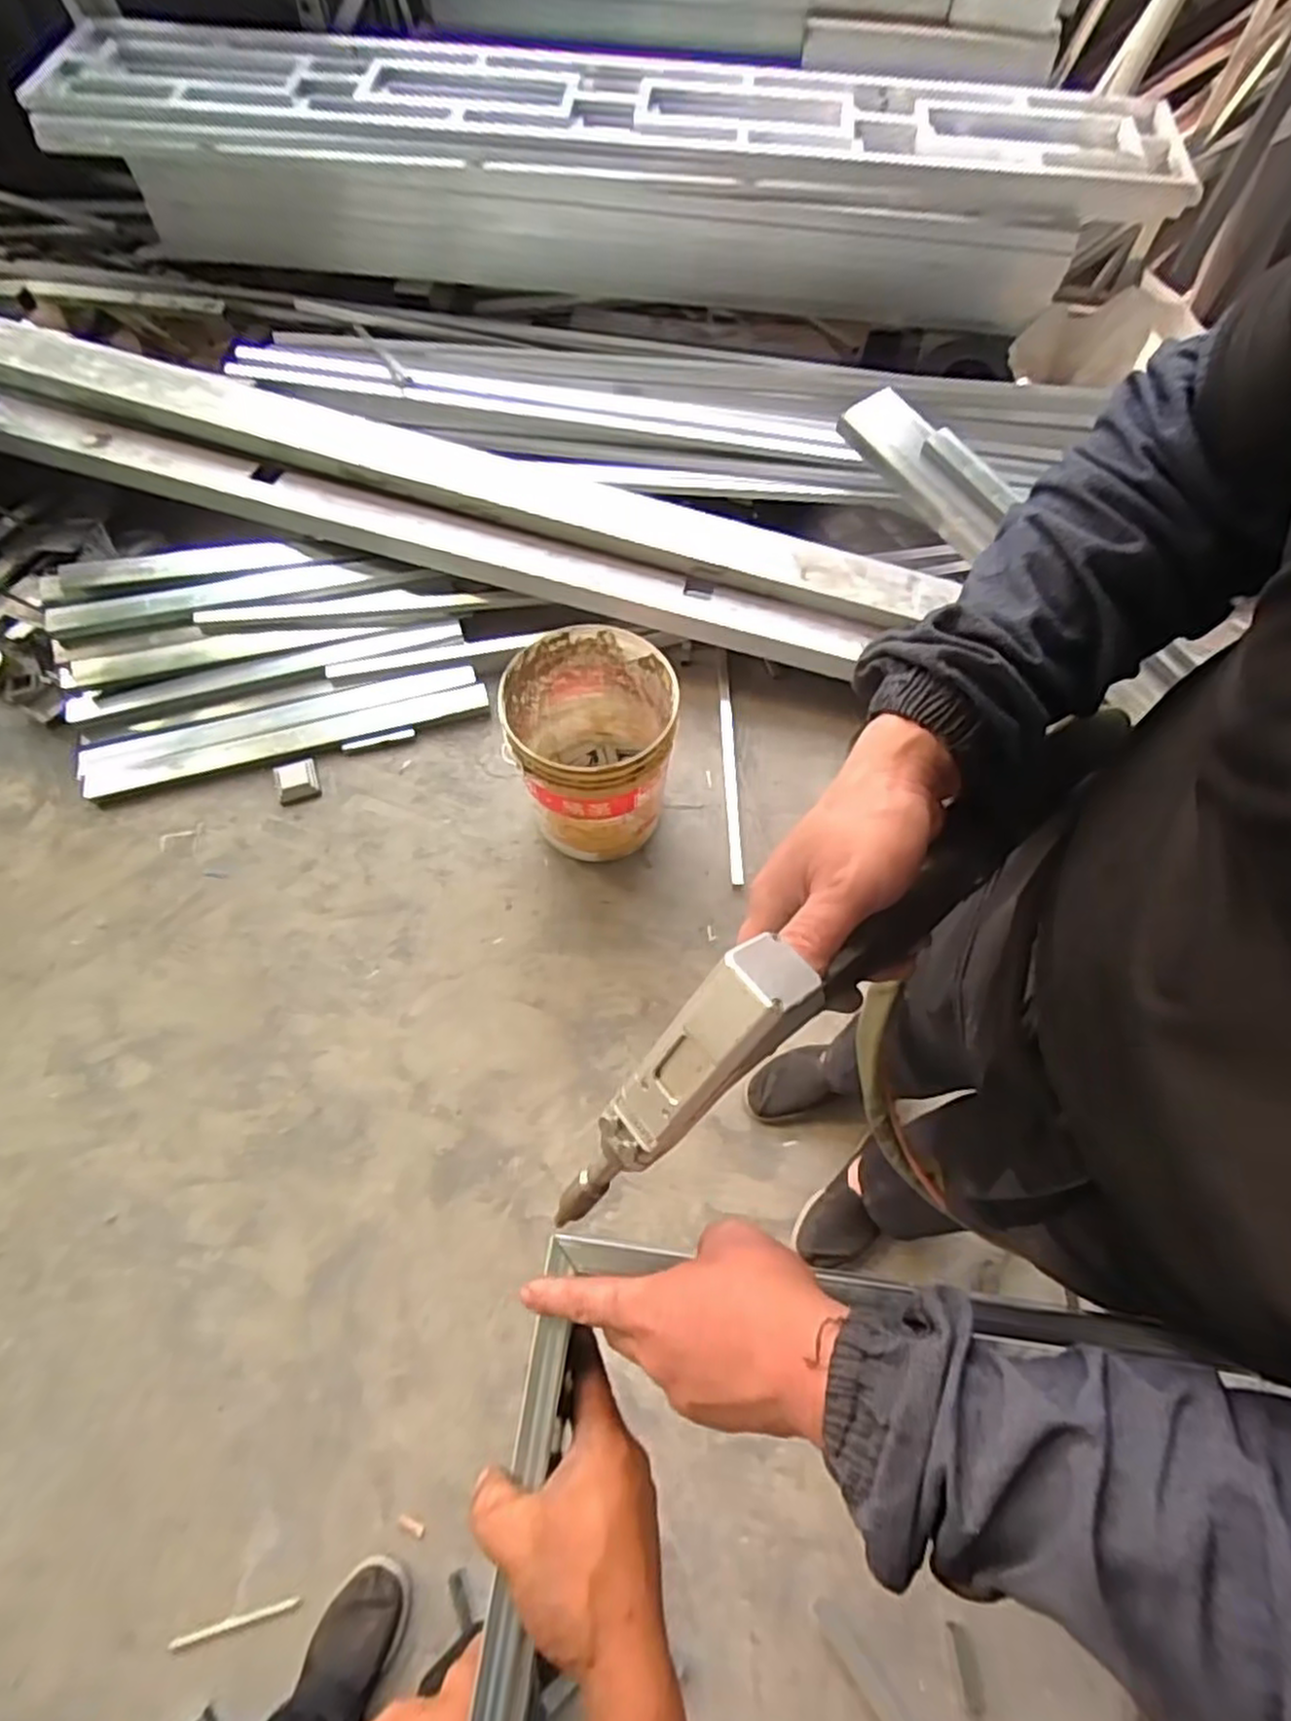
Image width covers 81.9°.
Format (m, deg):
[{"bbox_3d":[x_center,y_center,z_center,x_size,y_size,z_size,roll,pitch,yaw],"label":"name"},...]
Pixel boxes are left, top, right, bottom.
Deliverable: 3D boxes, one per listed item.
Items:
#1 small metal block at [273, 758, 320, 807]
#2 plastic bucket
[{"bbox_3d":[-0.729,-0.165,1.558,0.089,0.031,0.091,-17,68,-8],"label":"small metal block"},{"bbox_3d":[-0.103,-0.196,1.398,0.293,0.353,0.289,0,65,-1],"label":"plastic bucket"}]

